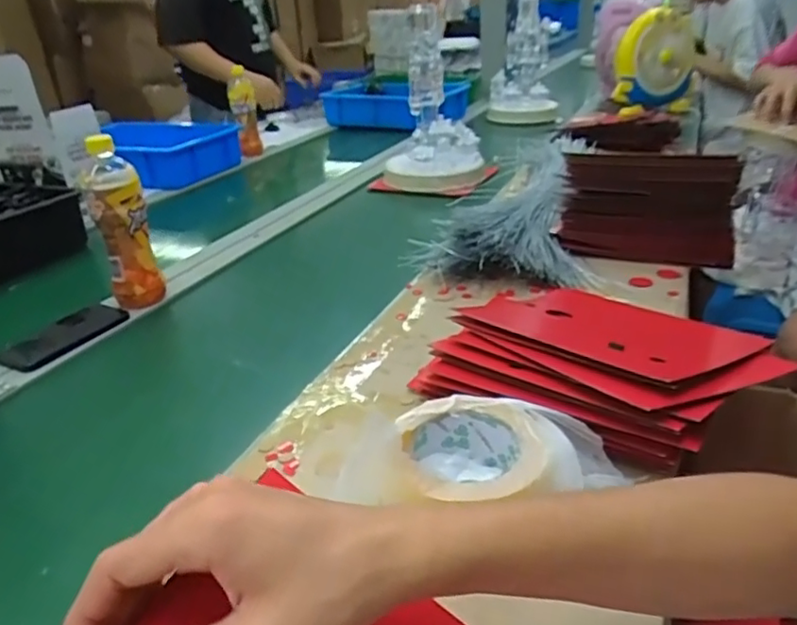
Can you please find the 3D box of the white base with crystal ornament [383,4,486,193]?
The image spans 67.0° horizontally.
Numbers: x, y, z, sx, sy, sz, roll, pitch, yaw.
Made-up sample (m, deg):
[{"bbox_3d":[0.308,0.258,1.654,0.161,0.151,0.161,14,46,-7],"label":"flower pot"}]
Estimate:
[{"bbox_3d":[0.061,-0.413,1.164,0.182,0.304,0.155,-5,27,-2],"label":"white base with crystal ornament"}]

